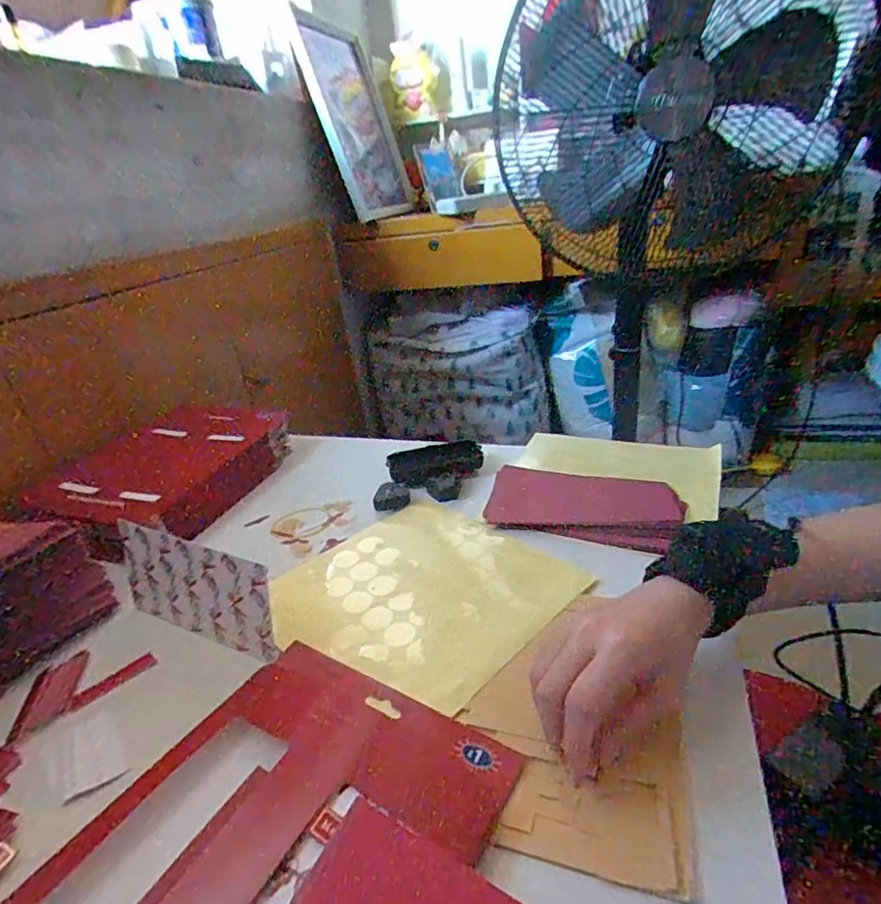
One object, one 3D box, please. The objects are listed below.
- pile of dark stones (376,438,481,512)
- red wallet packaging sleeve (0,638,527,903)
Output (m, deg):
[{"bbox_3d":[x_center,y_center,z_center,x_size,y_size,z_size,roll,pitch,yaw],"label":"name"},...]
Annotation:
[{"bbox_3d":[-0.012,0.024,0.626,0.126,0.027,0.097,-8,26,-2],"label":"pile of dark stones"},{"bbox_3d":[-0.095,0.209,0.279,0.196,0.013,0.233,10,31,31],"label":"red wallet packaging sleeve"}]

